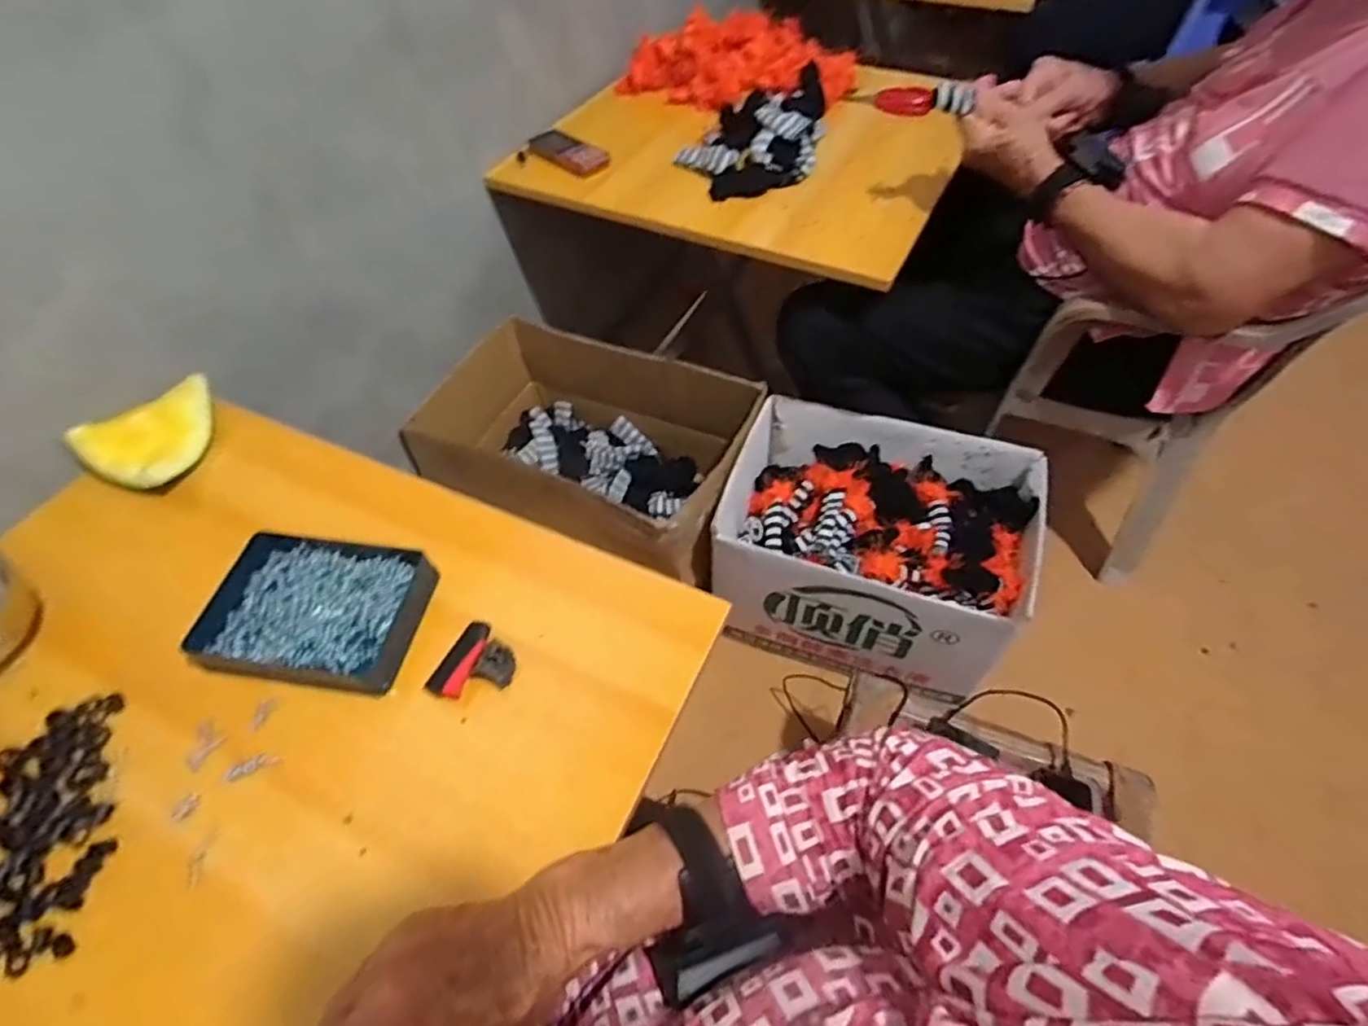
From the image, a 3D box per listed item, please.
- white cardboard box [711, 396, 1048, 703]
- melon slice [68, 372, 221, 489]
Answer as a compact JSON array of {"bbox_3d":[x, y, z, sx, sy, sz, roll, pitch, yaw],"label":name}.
[{"bbox_3d":[0.265,0.049,0.943,0.380,0.229,0.287,17,56,13],"label":"white cardboard box"},{"bbox_3d":[-0.479,-0.067,0.598,0.095,0.034,0.118,38,63,25],"label":"melon slice"}]

